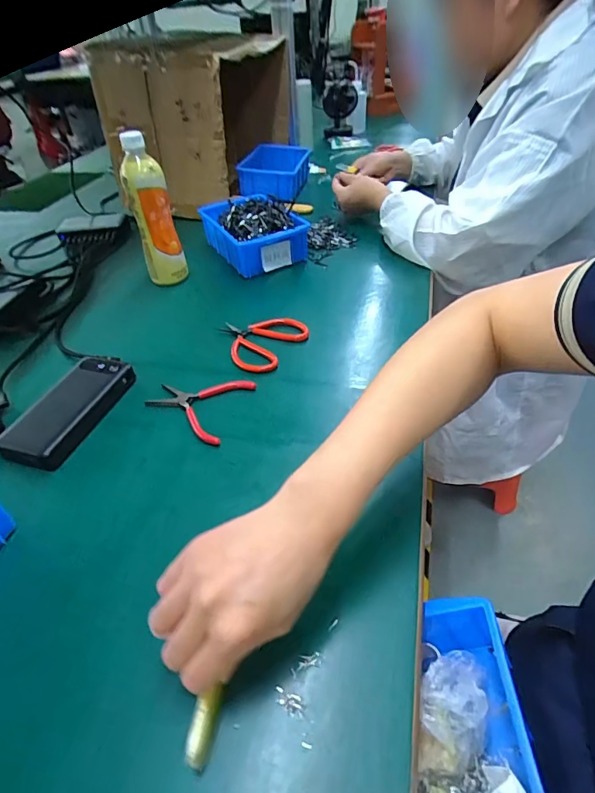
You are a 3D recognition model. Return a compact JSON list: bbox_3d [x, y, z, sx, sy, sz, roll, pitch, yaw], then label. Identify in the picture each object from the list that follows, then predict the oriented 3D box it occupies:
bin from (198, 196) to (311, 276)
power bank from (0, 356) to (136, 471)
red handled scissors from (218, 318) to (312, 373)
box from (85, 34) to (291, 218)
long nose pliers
[{"bbox_3d":[-0.079,-0.294,0.784,0.133,0.068,0.200,-21,45,-19],"label":"bin"},{"bbox_3d":[-0.255,0.012,0.503,0.077,0.024,0.157,13,45,17],"label":"power bank"},{"bbox_3d":[-0.056,-0.077,0.589,0.111,0.010,0.107,22,48,25],"label":"red handled scissors"},{"bbox_3d":[-0.208,-0.627,1.005,0.284,0.266,0.434,8,43,11],"label":"box"},{"bbox_3d":[-0.118,0.007,0.507,0.109,0.006,0.097,11,44,15],"label":"long nose pliers"}]

